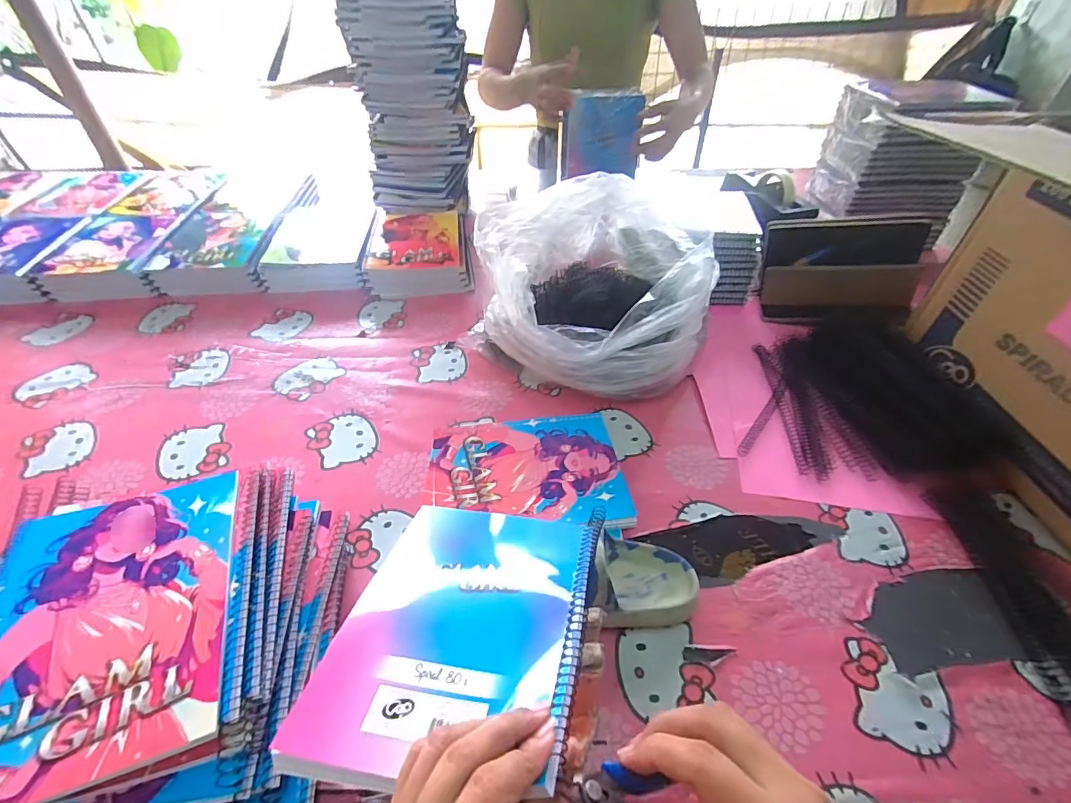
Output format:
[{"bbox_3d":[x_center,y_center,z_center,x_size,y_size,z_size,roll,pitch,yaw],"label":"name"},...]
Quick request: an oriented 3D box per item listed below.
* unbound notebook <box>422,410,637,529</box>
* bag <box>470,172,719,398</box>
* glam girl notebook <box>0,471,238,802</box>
[{"bbox_3d":[-0.011,0.078,0.527,0.204,0.016,0.145,-4,45,-5],"label":"unbound notebook"},{"bbox_3d":[0.070,-0.139,0.627,0.273,0.172,0.261,-13,47,-13],"label":"bag"},{"bbox_3d":[-0.283,0.139,0.319,0.150,0.017,0.199,-18,48,-17],"label":"glam girl notebook"}]

